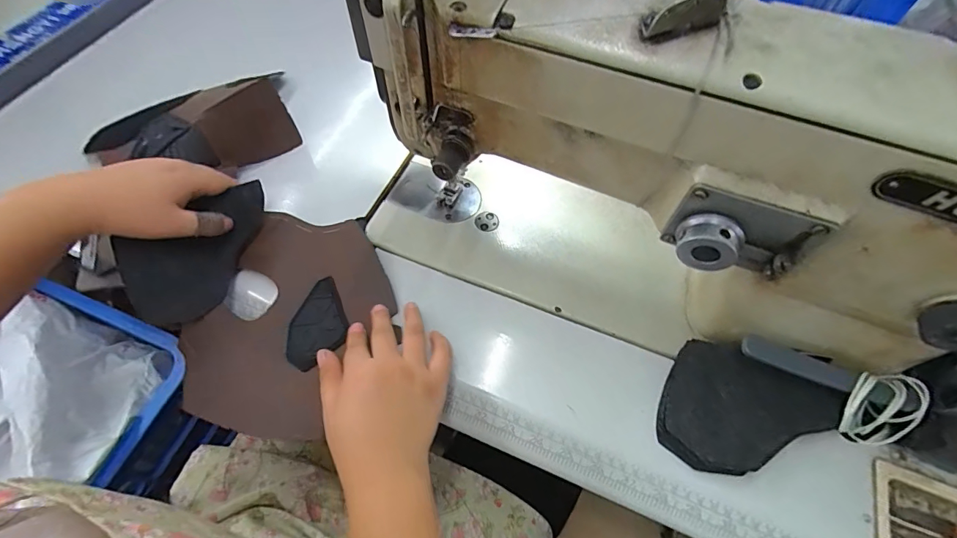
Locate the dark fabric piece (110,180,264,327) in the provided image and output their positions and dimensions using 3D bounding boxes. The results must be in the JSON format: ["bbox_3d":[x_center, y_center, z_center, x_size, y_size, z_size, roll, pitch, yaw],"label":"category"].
[{"bbox_3d":[-0.265,-0.024,0.391,0.086,0.015,0.147,27,68,-27],"label":"dark fabric piece"}]

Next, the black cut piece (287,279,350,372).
[{"bbox_3d":[-0.150,0.050,0.386,0.058,0.010,0.072,-24,62,-11],"label":"black cut piece"}]

